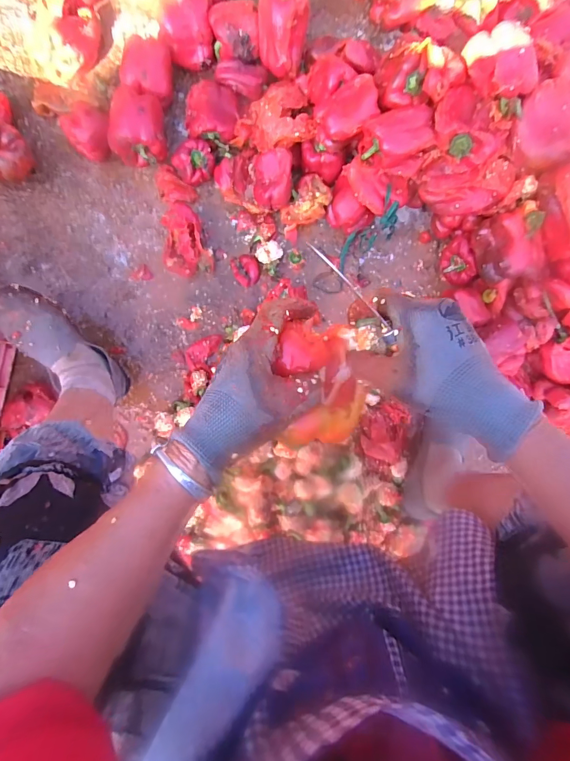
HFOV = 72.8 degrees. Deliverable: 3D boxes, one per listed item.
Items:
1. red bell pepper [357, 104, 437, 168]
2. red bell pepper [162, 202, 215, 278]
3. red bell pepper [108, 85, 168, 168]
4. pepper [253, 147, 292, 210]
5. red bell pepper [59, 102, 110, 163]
[{"bbox_3d":[0.176,-0.377,0.606,0.098,0.064,0.078,-26,91,-4],"label":"red bell pepper"},{"bbox_3d":[-0.183,-0.247,0.691,0.085,0.050,0.118,-19,90,-4],"label":"red bell pepper"},{"bbox_3d":[-0.254,-0.430,0.663,0.086,0.098,0.091,-3,89,-4],"label":"red bell pepper"},{"bbox_3d":[-0.020,-0.346,0.666,0.066,0.061,0.090,-2,89,-4],"label":"pepper"},{"bbox_3d":[-0.334,-0.426,0.677,0.073,0.064,0.078,0,89,-4],"label":"red bell pepper"}]

